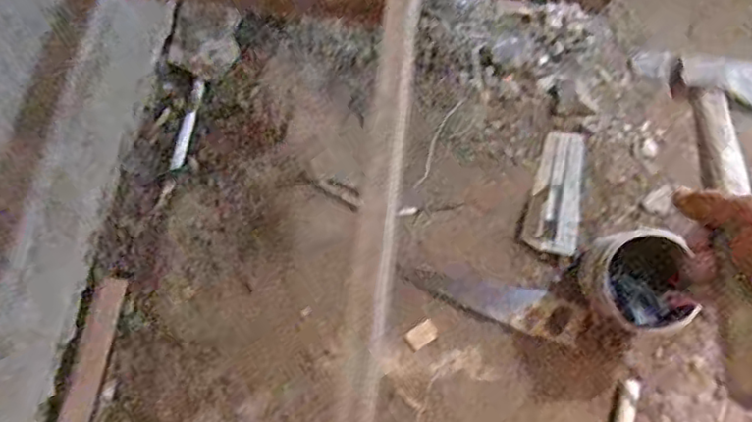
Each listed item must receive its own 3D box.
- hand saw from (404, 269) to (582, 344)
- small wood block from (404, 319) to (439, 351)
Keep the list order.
[{"bbox_3d":[0.241,0.170,1.276,0.339,0.024,0.088,21,67,6],"label":"hand saw"},{"bbox_3d":[0.091,0.246,1.253,0.065,0.006,0.041,-30,72,-14],"label":"small wood block"}]

